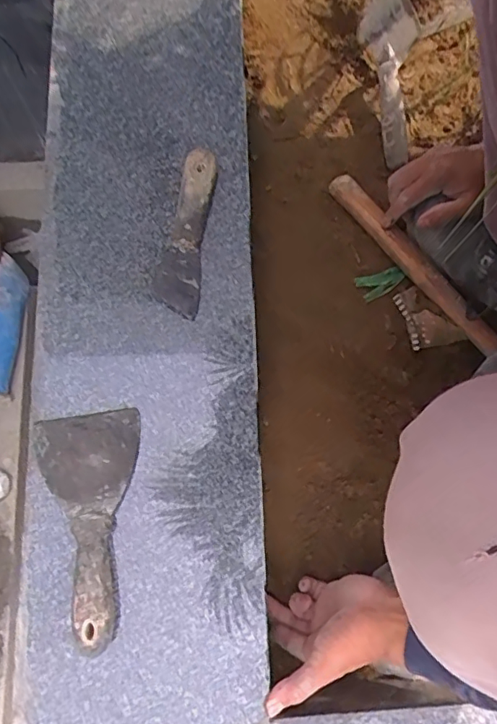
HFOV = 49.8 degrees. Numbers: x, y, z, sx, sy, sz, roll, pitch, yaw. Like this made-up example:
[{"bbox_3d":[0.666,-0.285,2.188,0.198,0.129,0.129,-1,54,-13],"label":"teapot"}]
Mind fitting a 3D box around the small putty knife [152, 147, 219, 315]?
[{"bbox_3d":[-0.063,-0.133,0.534,0.043,0.016,0.174,7,78,1],"label":"small putty knife"}]

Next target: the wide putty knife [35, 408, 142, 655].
[{"bbox_3d":[-0.134,0.138,0.465,0.089,0.029,0.193,-10,78,-3],"label":"wide putty knife"}]

